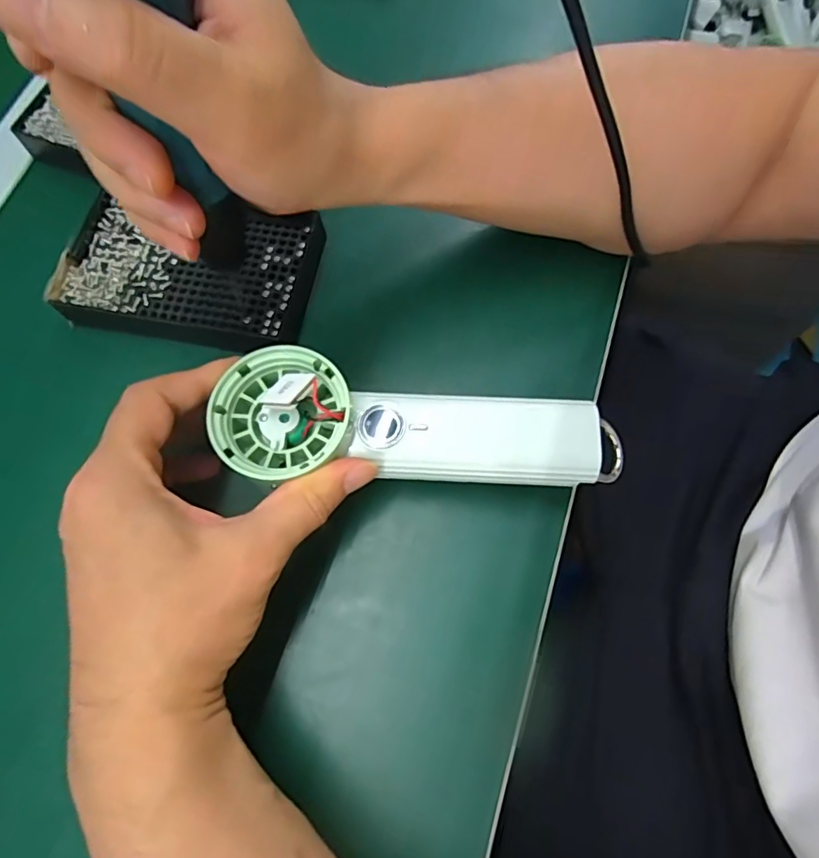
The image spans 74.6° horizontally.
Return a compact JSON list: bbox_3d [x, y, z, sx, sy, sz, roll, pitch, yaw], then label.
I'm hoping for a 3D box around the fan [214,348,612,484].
[{"bbox_3d":[0.004,0.000,0.243,0.179,0.029,0.056,6,72,-2],"label":"fan"}]

